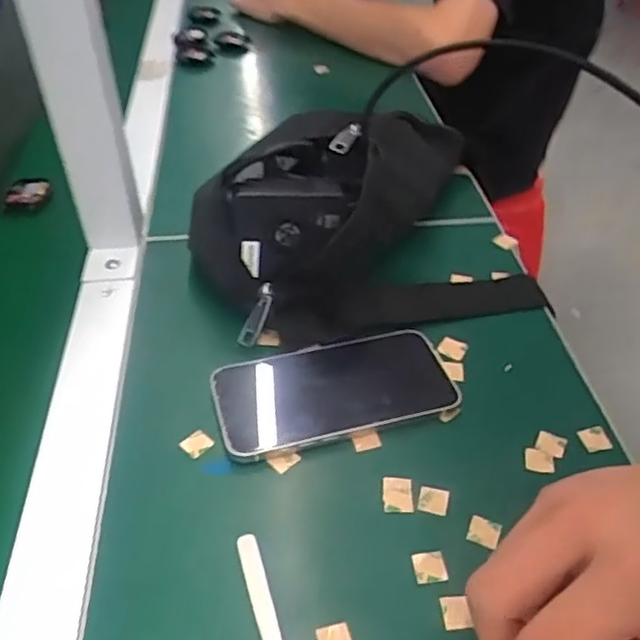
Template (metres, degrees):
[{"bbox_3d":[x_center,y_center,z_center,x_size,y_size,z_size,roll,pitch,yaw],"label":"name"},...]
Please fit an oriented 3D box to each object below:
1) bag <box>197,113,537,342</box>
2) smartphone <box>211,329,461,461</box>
[{"bbox_3d":[0.026,-0.095,0.499,0.247,0.080,0.220,-9,44,-8],"label":"bag"},{"bbox_3d":[0.011,0.040,0.404,0.148,0.015,0.073,-14,45,-14],"label":"smartphone"}]

